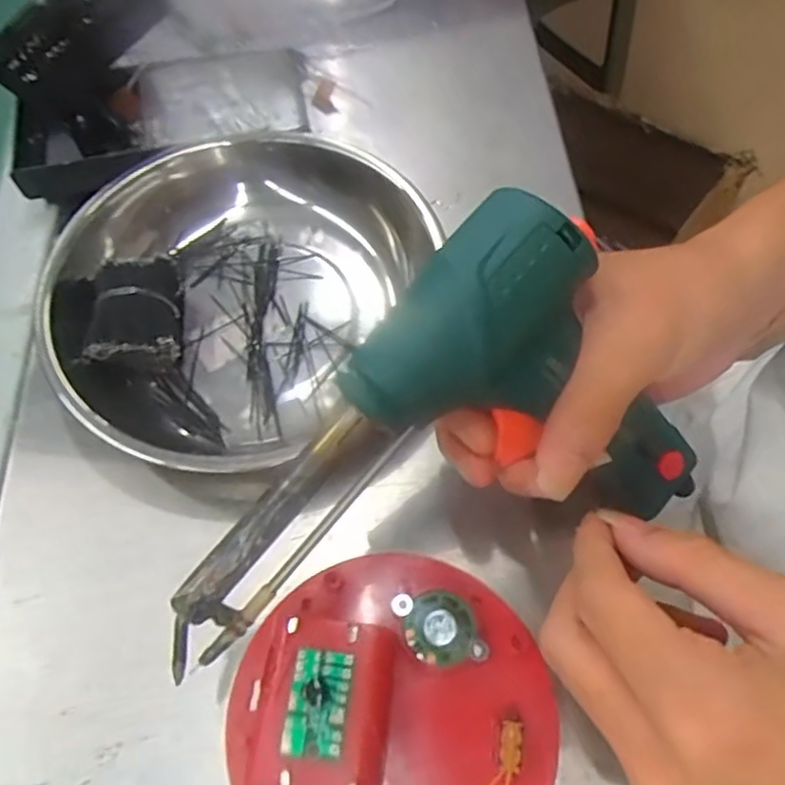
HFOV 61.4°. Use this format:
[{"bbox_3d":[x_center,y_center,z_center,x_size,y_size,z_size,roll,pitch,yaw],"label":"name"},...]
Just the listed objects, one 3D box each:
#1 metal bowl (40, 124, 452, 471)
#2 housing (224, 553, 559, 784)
[{"bbox_3d":[-0.074,-0.055,0.326,0.166,0.048,0.189,26,66,15],"label":"metal bowl"},{"bbox_3d":[-0.001,0.122,0.247,0.119,0.023,0.119,-1,62,1],"label":"housing"}]

